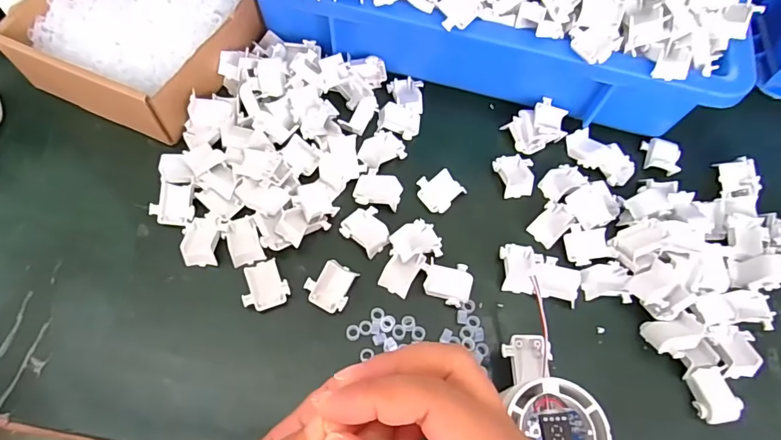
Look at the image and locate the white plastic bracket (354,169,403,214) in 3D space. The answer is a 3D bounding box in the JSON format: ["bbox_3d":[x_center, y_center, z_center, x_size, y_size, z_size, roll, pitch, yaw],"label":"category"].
[{"bbox_3d":[-0.009,-0.022,0.349,0.033,0.009,0.029,16,65,3],"label":"white plastic bracket"}]

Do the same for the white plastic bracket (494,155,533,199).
[{"bbox_3d":[0.095,-0.034,0.361,0.029,0.009,0.033,-8,66,-8],"label":"white plastic bracket"}]

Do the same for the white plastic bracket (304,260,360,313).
[{"bbox_3d":[-0.039,0.043,0.314,0.029,0.008,0.032,27,66,8],"label":"white plastic bracket"}]

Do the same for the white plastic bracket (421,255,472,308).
[{"bbox_3d":[0.039,0.042,0.321,0.034,0.005,0.029,9,65,0],"label":"white plastic bracket"}]

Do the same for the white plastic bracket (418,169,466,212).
[{"bbox_3d":[0.036,-0.023,0.351,0.031,0.009,0.029,-39,74,-20],"label":"white plastic bracket"}]

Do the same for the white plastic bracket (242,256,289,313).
[{"bbox_3d":[-0.082,0.043,0.309,0.028,0.010,0.030,-13,67,-10],"label":"white plastic bracket"}]

